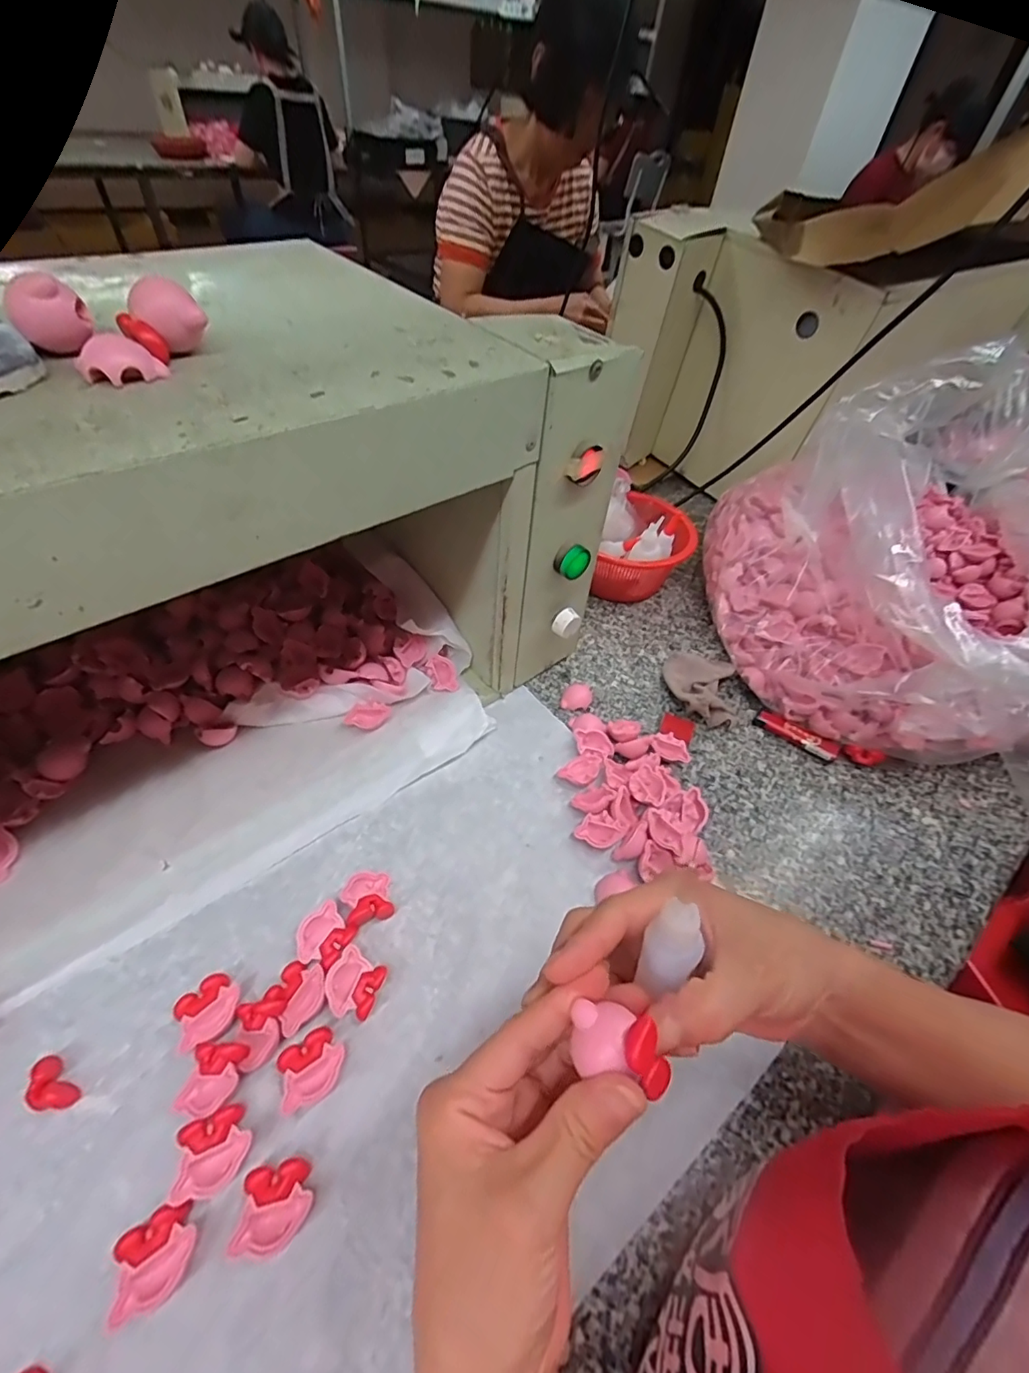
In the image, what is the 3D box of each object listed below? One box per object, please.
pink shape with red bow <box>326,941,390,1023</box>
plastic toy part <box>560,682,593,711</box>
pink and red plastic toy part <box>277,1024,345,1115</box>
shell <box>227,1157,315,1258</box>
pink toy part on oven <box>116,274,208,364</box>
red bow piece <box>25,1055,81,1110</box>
[{"bbox_3d":[-0.101,0.189,0.337,0.032,0.016,0.034,22,51,13],"label":"pink shape with red bow"},{"bbox_3d":[0.061,0.008,0.514,0.028,0.008,0.037,12,50,5],"label":"plastic toy part"},{"bbox_3d":[-0.117,0.221,0.308,0.037,0.011,0.032,-28,58,-26],"label":"pink and red plastic toy part"},{"bbox_3d":[-0.122,0.263,0.271,0.035,0.012,0.032,-8,51,-12],"label":"shell"},{"bbox_3d":[-0.161,-0.168,0.242,0.030,0.024,0.024,-34,61,-30],"label":"pink toy part on oven"},{"bbox_3d":[-0.259,0.222,0.295,0.032,0.014,0.016,33,55,21],"label":"red bow piece"}]

